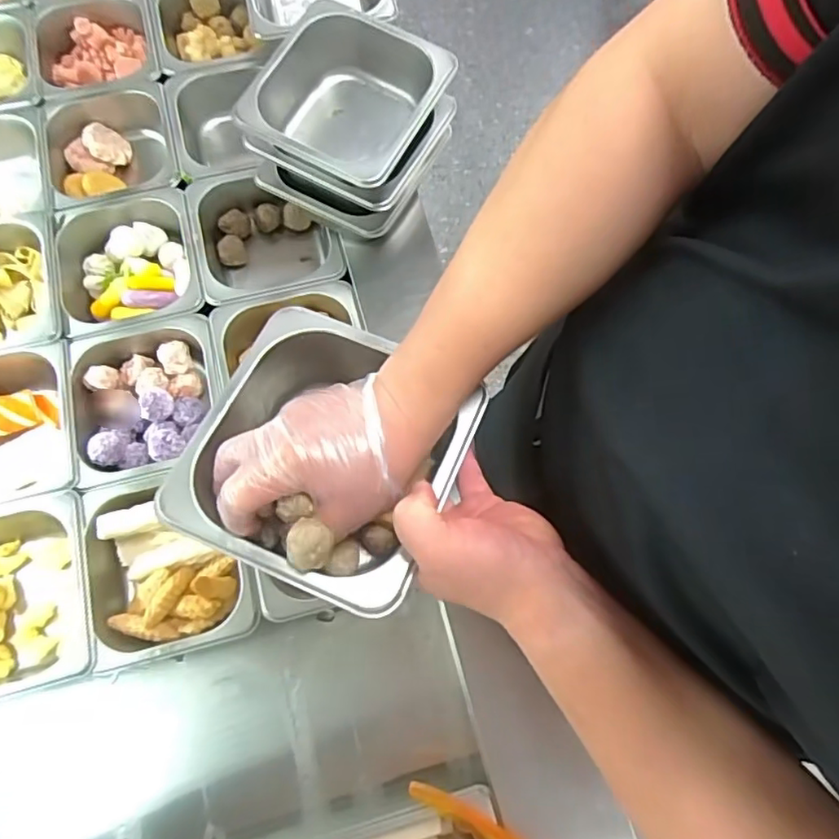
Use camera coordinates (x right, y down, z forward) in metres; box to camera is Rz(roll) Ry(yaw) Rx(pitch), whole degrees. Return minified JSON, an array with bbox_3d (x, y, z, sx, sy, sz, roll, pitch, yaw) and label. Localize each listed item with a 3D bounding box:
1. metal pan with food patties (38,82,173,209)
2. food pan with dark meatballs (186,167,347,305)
[{"bbox_3d":[-0.393,-0.329,0.787,0.159,0.101,0.176,-14,73,-6],"label":"metal pan with food patties"},{"bbox_3d":[-0.184,-0.215,0.738,0.159,0.083,0.174,-15,73,-6],"label":"food pan with dark meatballs"}]

